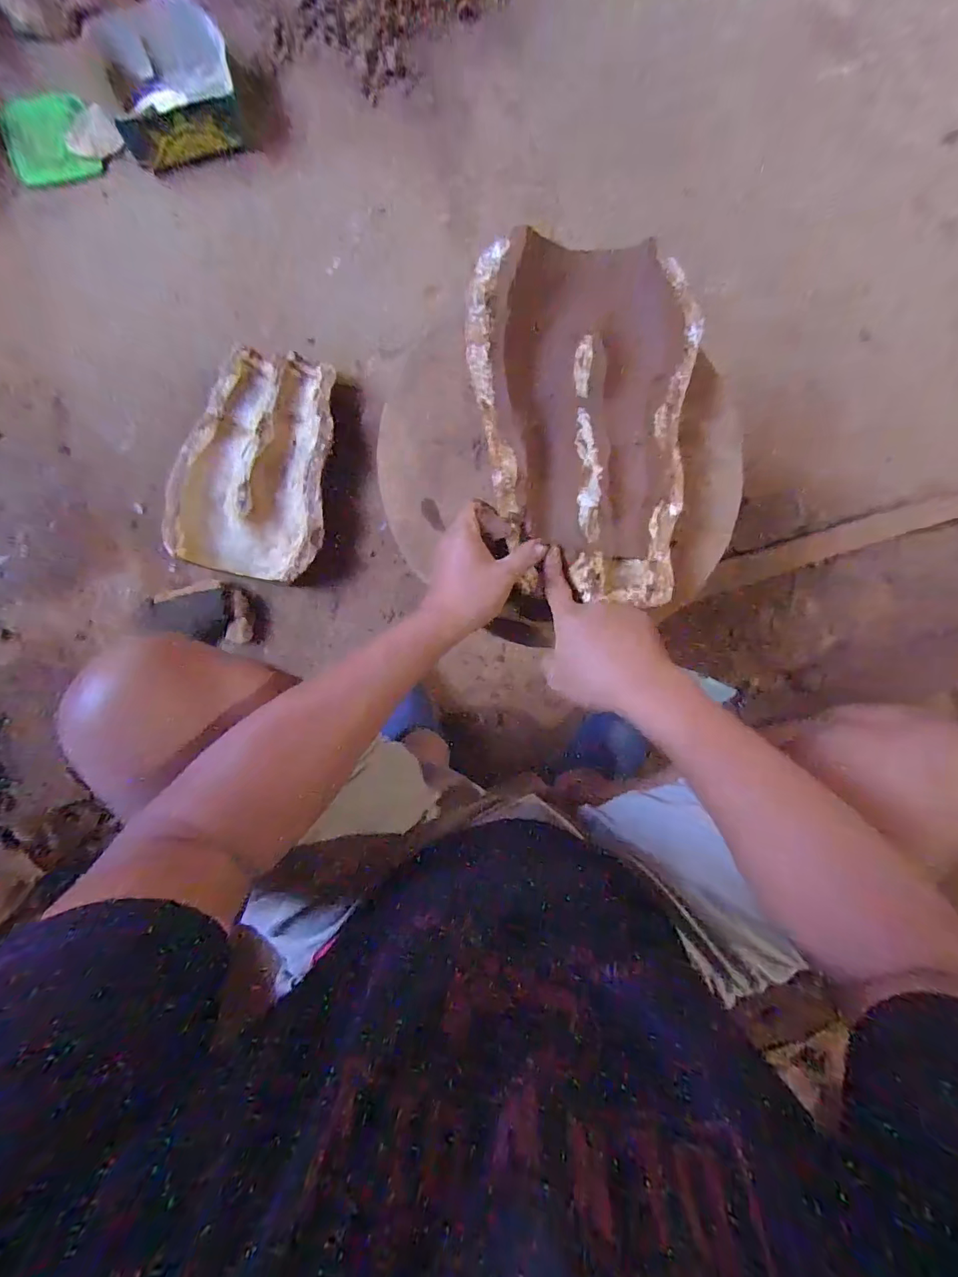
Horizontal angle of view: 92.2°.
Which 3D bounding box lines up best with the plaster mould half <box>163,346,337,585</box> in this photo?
[{"bbox_3d":[-0.342,-0.269,0.719,0.222,0.061,0.347,7,88,-4],"label":"plaster mould half"}]

